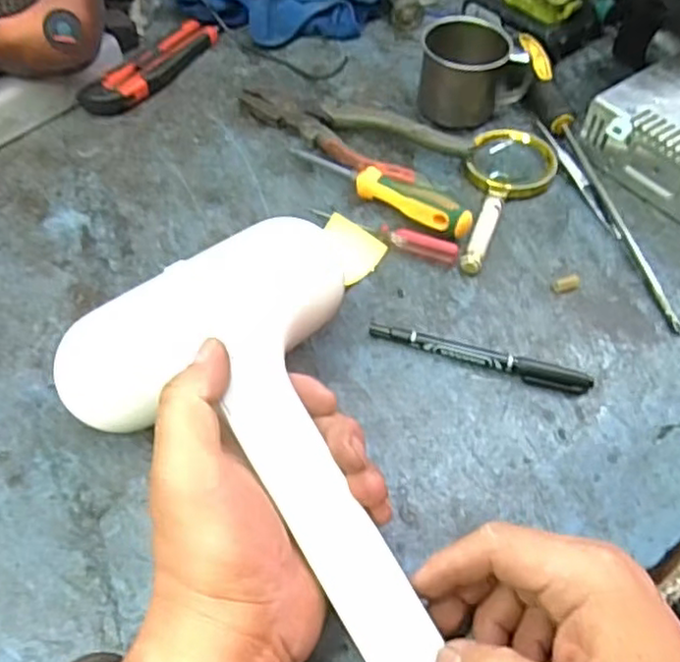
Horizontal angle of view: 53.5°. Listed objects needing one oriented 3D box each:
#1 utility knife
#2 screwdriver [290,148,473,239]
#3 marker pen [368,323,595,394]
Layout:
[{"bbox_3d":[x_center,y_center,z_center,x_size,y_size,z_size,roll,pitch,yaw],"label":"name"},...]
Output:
[{"bbox_3d":[-0.157,-0.226,0.576,0.038,0.019,0.137,30,59,18],"label":"utility knife"},{"bbox_3d":[0.026,-0.108,0.489,0.154,0.029,0.024,37,62,22],"label":"screwdriver"},{"bbox_3d":[0.085,0.015,0.416,0.135,0.011,0.012,17,56,10],"label":"marker pen"}]

